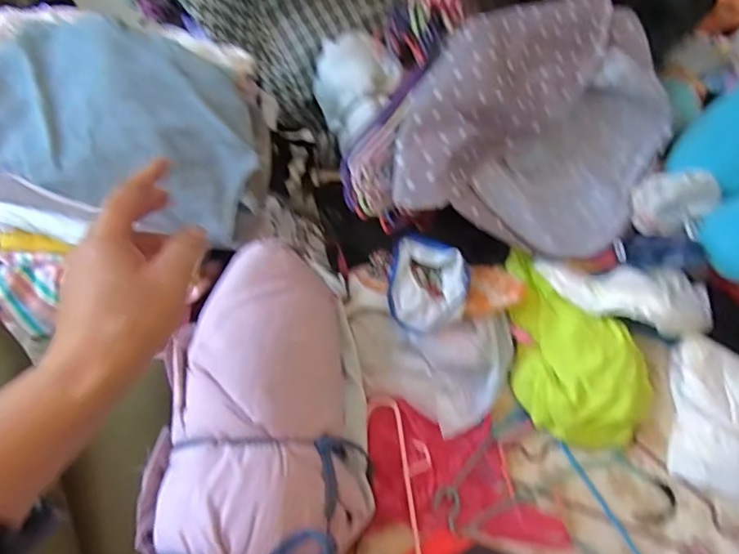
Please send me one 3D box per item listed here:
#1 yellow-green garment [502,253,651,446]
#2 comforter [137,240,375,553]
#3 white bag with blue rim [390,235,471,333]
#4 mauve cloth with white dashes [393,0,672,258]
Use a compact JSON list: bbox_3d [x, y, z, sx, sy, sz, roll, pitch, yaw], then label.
[{"bbox_3d":[0.237,0.080,0.603,0.141,0.048,0.213,1,59,3],"label":"yellow-green garment"},{"bbox_3d":[-0.099,0.196,0.455,0.185,0.119,0.461,-5,59,0],"label":"comforter"},{"bbox_3d":[0.066,0.011,0.597,0.085,0.051,0.095,10,60,8],"label":"white bag with blue rim"},{"bbox_3d":[0.217,-0.195,0.638,0.347,0.066,0.330,16,84,-22],"label":"mauve cloth with white dashes"}]

